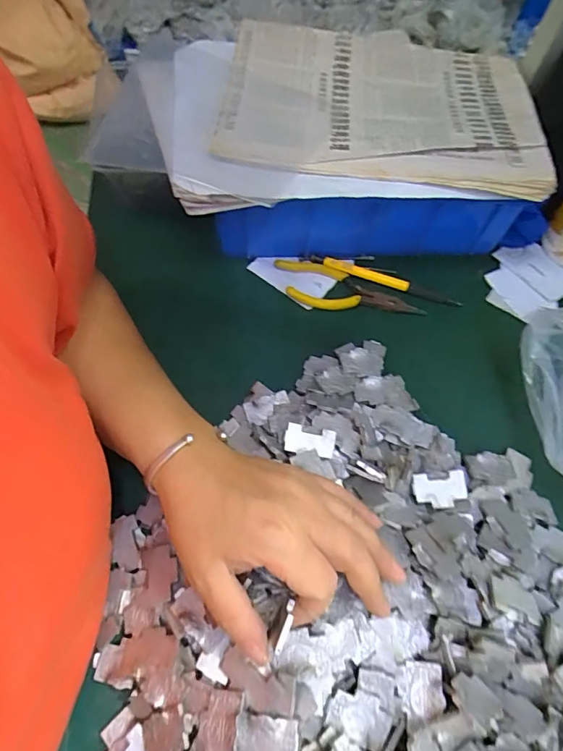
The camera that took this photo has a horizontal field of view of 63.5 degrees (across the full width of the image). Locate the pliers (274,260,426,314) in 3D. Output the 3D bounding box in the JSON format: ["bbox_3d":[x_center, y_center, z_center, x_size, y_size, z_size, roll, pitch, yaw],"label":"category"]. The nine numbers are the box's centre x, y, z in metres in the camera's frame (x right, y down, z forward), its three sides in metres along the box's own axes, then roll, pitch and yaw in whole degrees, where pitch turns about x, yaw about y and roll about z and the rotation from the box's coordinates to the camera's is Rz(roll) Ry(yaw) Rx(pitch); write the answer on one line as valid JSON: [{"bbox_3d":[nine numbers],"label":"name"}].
[{"bbox_3d":[0.059,-0.075,0.418,0.138,0.011,0.044,15,63,5],"label":"pliers"}]

